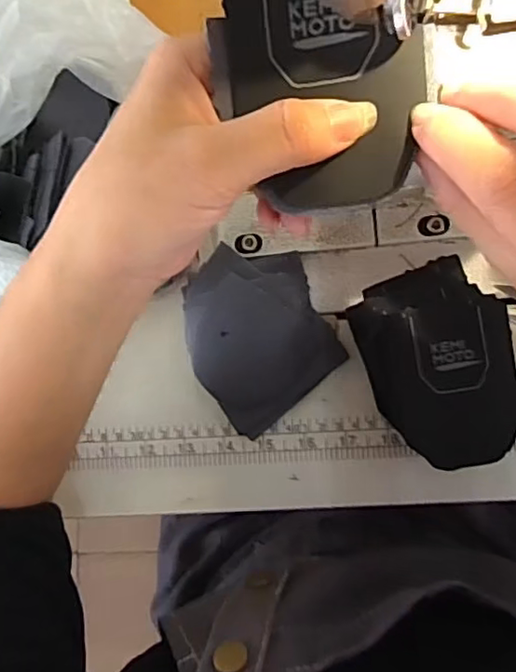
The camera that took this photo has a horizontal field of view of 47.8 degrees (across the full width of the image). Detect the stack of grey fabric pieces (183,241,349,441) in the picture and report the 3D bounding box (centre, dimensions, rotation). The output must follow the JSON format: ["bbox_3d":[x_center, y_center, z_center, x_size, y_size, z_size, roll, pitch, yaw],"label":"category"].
[{"bbox_3d":[-0.001,-0.003,0.359,0.083,0.020,0.108,-26,80,3],"label":"stack of grey fabric pieces"}]

